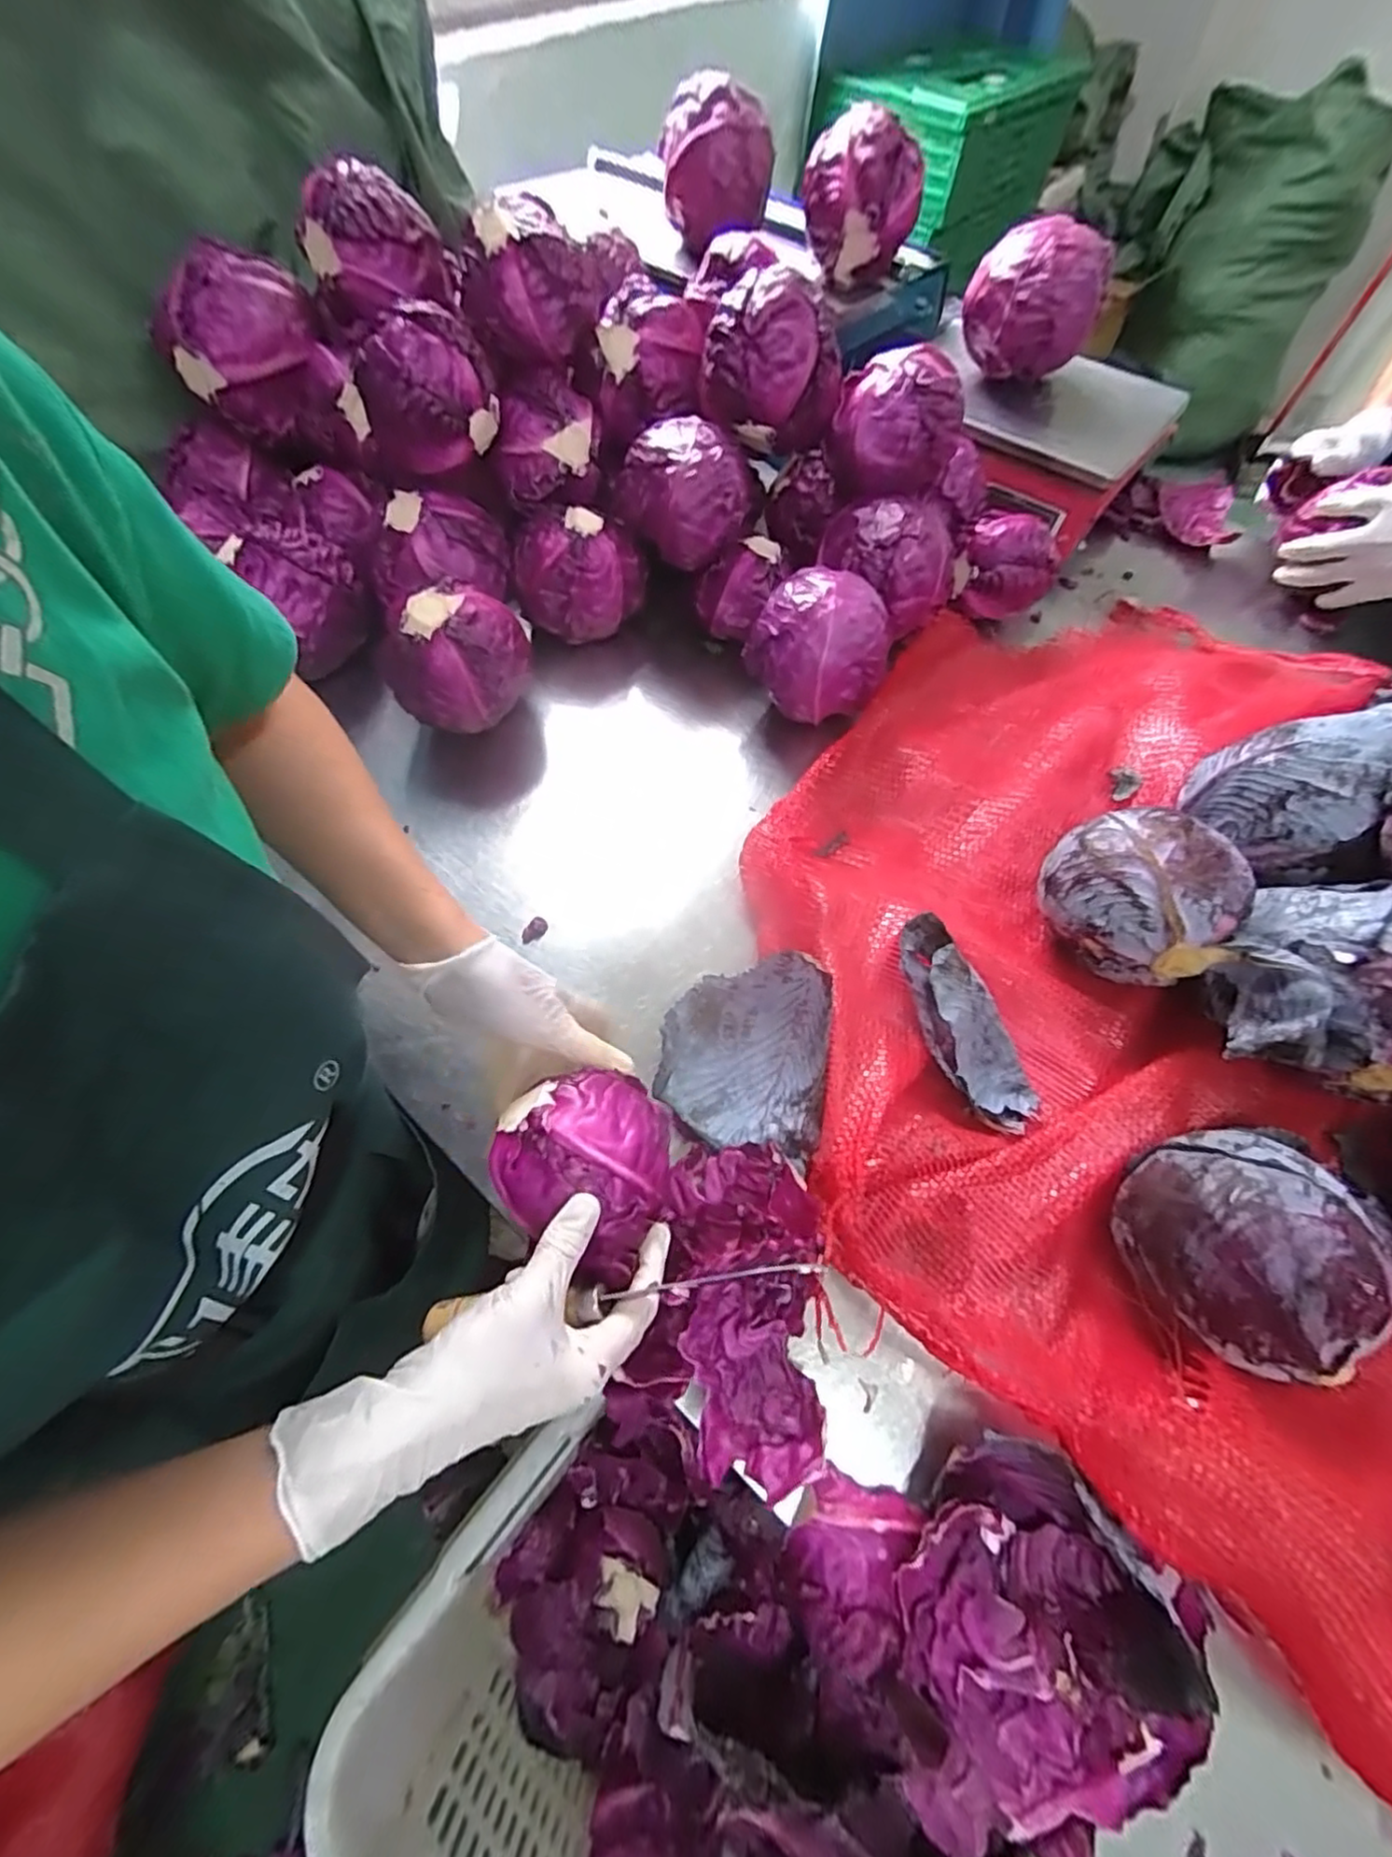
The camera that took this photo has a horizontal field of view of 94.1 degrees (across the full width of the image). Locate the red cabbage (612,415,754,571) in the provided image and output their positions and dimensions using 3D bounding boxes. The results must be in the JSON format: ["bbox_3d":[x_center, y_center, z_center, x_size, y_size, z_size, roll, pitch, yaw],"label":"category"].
[{"bbox_3d":[-0.012,-0.375,0.564,0.091,0.090,0.087,-35,69,-18],"label":"red cabbage"}]

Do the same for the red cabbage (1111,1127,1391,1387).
[{"bbox_3d":[0.295,0.172,0.348,0.094,0.084,0.114,7,63,2],"label":"red cabbage"}]

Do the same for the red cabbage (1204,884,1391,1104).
[{"bbox_3d":[0.410,0.027,0.404,0.138,0.095,0.130,14,63,5],"label":"red cabbage"}]

